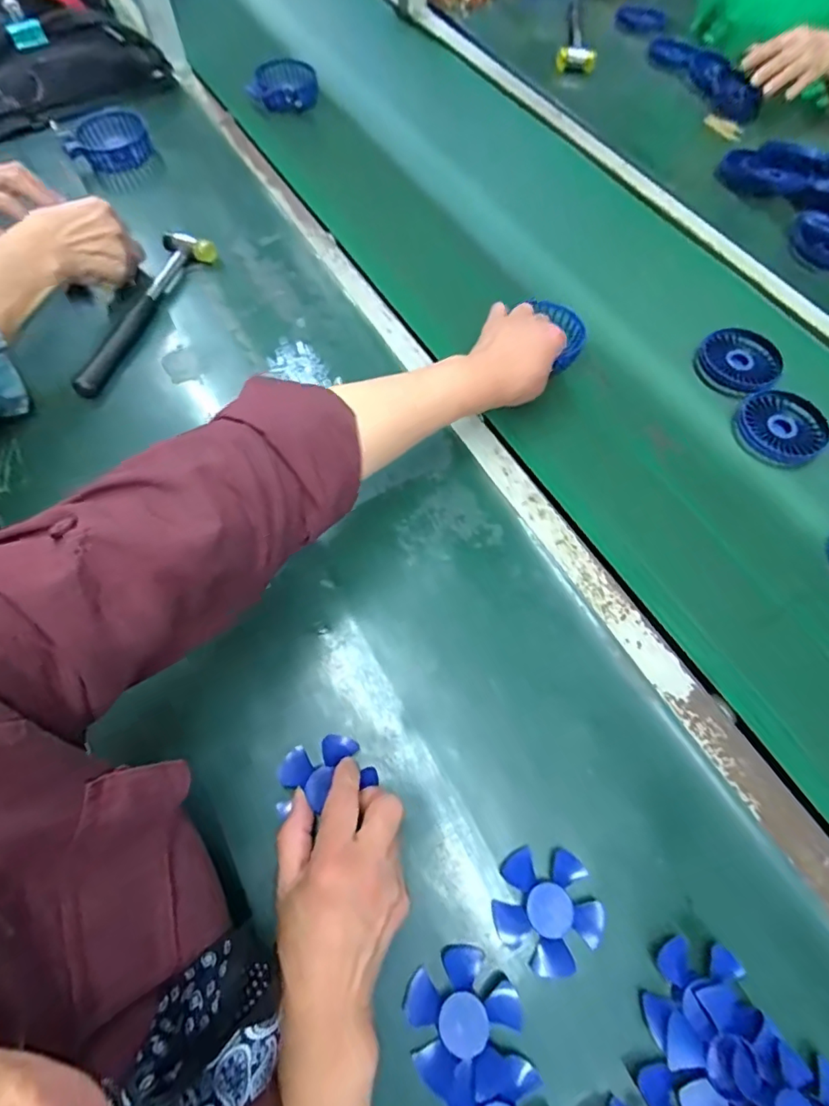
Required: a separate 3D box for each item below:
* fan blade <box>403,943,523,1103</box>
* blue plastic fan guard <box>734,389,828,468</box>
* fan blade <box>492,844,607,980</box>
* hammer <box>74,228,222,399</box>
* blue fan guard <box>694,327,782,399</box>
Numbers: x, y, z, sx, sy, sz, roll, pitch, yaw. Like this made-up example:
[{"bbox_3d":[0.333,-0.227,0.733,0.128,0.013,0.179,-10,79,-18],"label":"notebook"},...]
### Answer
[{"bbox_3d":[0.028,0.295,0.327,0.068,0.016,0.069,0,66,-1],"label":"fan blade"},{"bbox_3d":[0.385,-0.130,0.545,0.078,0.026,0.085,0,66,-1],"label":"blue plastic fan guard"},{"bbox_3d":[0.091,0.241,0.353,0.067,0.019,0.070,0,66,-1],"label":"fan blade"},{"bbox_3d":[-0.305,-0.267,0.571,0.054,0.027,0.236,22,67,9],"label":"hammer"},{"bbox_3d":[0.360,-0.213,0.576,0.083,0.017,0.082,41,71,16],"label":"blue fan guard"}]

